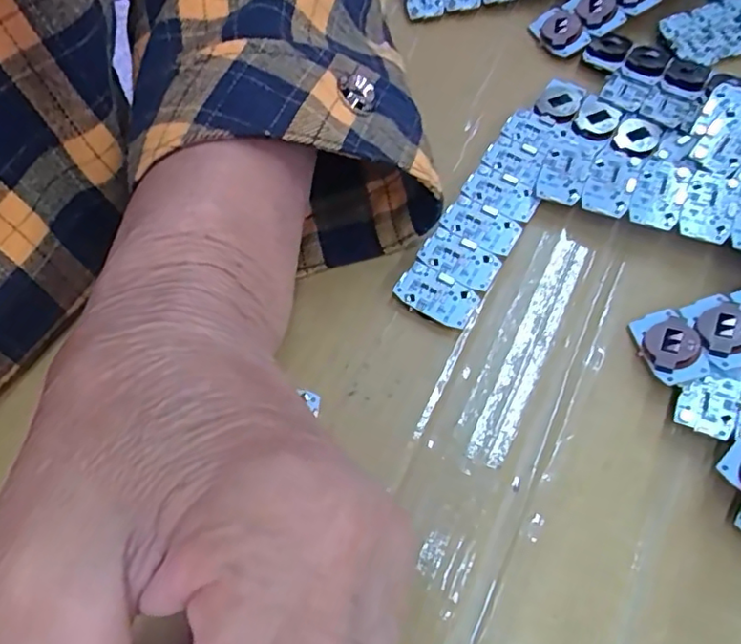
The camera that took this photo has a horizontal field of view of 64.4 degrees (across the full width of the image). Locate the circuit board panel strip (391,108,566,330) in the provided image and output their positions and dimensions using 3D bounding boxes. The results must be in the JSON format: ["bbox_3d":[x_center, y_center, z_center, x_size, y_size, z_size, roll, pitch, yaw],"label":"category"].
[{"bbox_3d":[0.048,-0.044,0.236,0.029,0.004,0.104,30,70,12],"label":"circuit board panel strip"}]

